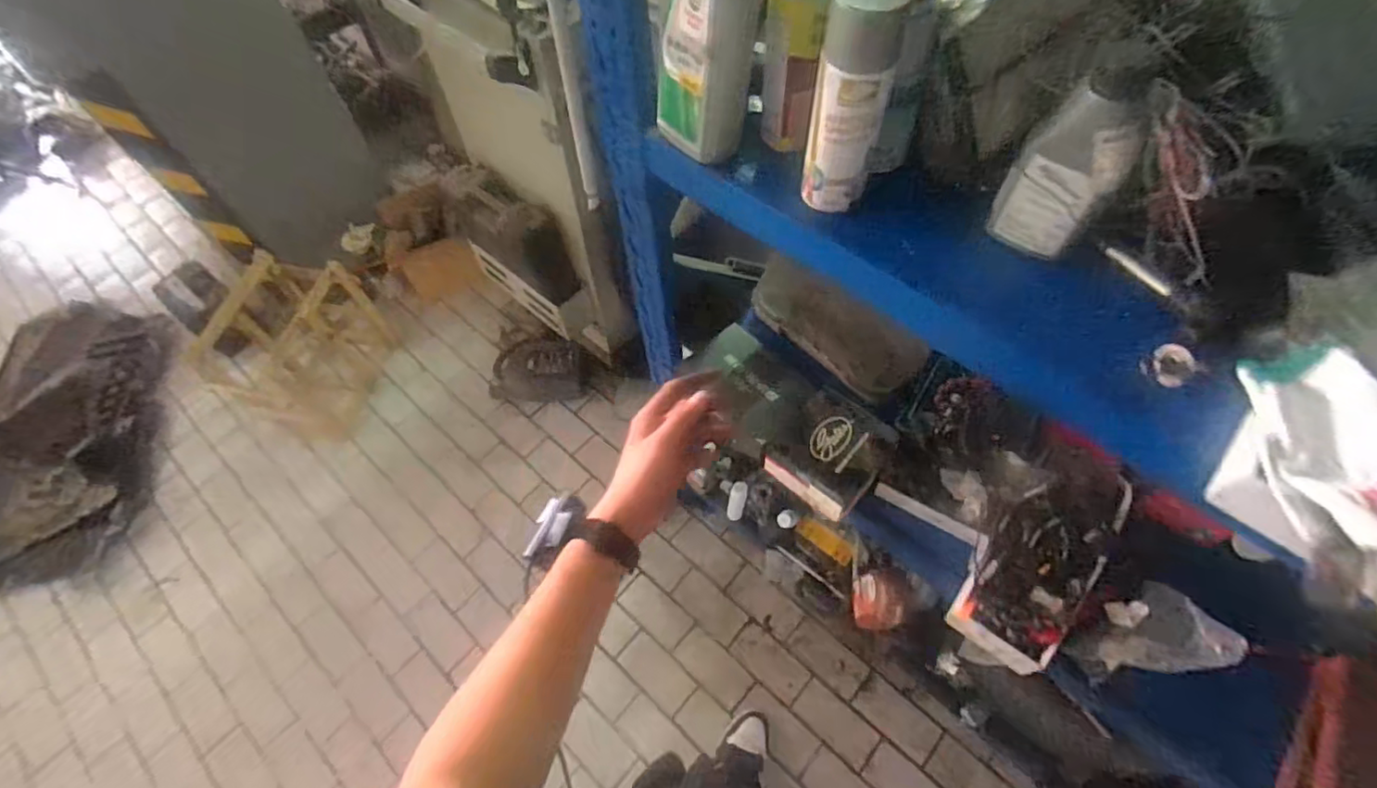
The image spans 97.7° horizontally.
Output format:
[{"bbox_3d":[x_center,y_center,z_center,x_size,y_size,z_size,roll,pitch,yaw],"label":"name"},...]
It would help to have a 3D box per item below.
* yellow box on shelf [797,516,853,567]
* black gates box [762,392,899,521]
[{"bbox_3d":[0.325,0.347,1.428,0.141,0.022,0.053,33,100,20],"label":"yellow box on shelf"},{"bbox_3d":[0.232,0.087,0.988,0.170,0.057,0.186,35,68,20],"label":"black gates box"}]

